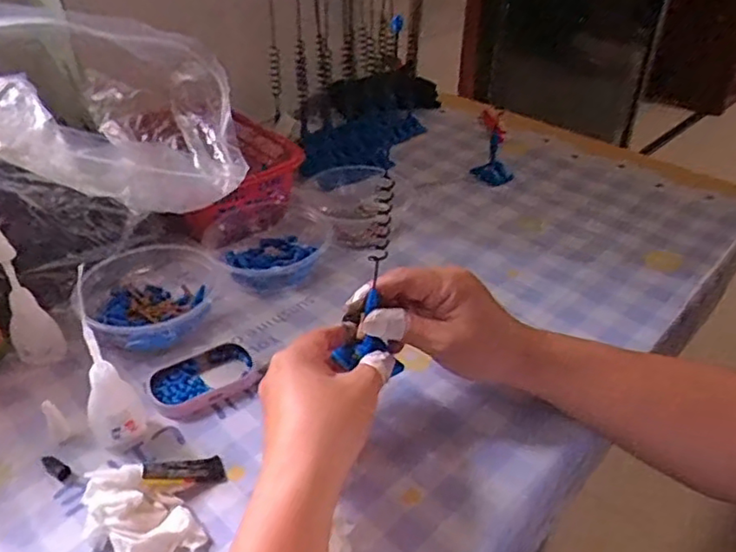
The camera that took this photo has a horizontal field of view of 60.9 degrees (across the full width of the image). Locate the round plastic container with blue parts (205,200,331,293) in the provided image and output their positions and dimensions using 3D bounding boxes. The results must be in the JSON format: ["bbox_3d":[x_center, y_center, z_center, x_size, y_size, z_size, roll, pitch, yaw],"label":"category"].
[{"bbox_3d":[-0.091,-0.031,0.600,0.110,0.041,0.101,-21,42,-27],"label":"round plastic container with blue parts"}]

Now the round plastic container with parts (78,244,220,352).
[{"bbox_3d":[-0.187,0.020,0.527,0.108,0.043,0.097,-2,37,-3],"label":"round plastic container with parts"}]

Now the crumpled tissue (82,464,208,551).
[{"bbox_3d":[-0.138,0.148,0.378,0.075,0.025,0.047,21,41,25],"label":"crumpled tissue"}]

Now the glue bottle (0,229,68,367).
[{"bbox_3d":[-0.260,0.015,0.470,0.029,0.123,0.028,26,43,30],"label":"glue bottle"}]

